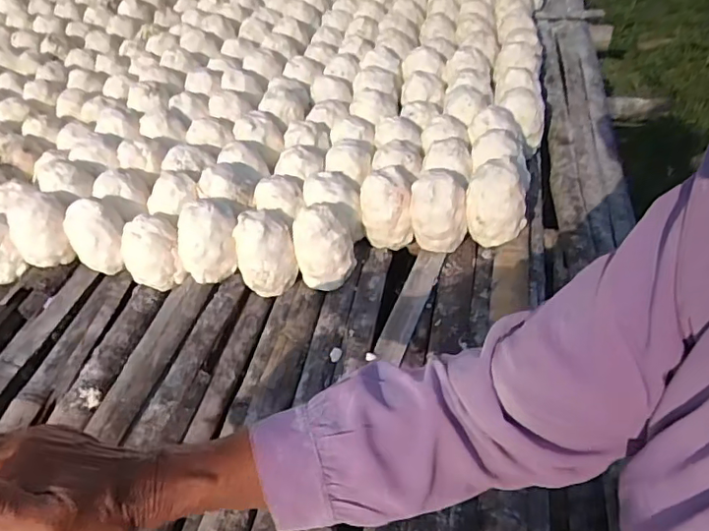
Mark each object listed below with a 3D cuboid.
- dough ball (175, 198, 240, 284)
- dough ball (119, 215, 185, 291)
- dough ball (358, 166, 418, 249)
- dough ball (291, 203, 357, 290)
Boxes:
[{"bbox_3d":[-0.196,-0.039,0.771,0.092,0.088,0.077,-18,49,-15],"label":"dough ball"},{"bbox_3d":[-0.277,-0.015,0.777,0.076,0.085,0.071,-1,46,1],"label":"dough ball"},{"bbox_3d":[0.047,-0.091,0.825,0.078,0.091,0.090,3,47,4],"label":"dough ball"},{"bbox_3d":[-0.043,-0.027,0.777,0.082,0.104,0.080,-1,46,1],"label":"dough ball"}]

